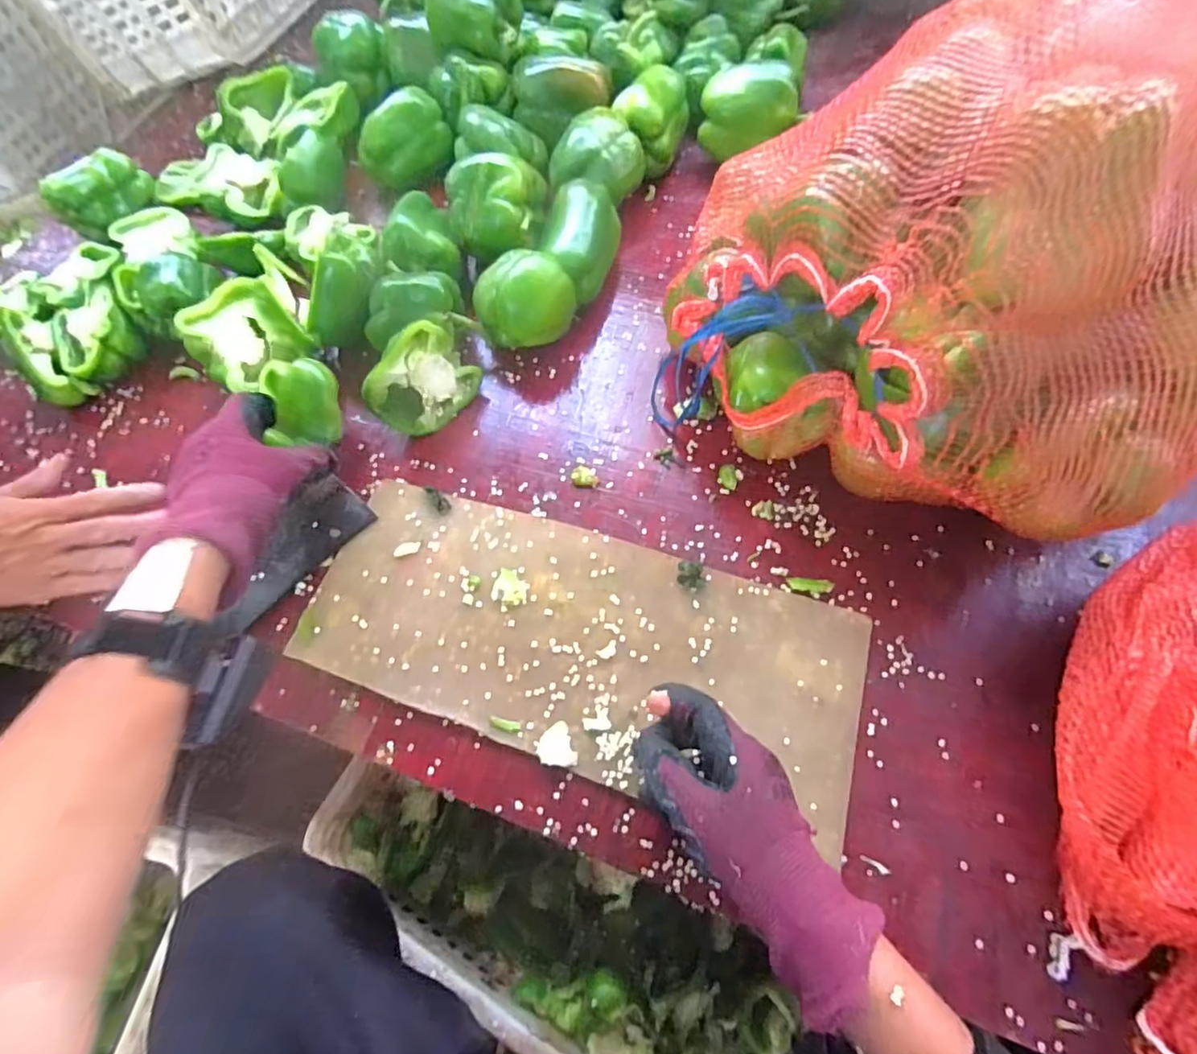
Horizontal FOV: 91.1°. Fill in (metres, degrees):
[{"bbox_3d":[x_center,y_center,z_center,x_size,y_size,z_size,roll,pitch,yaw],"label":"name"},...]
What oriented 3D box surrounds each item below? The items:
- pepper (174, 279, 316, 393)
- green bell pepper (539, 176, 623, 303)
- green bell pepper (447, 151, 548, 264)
[{"bbox_3d":[-0.335,-0.182,0.549,0.079,0.061,0.094,29,69,15],"label":"pepper"},{"bbox_3d":[-0.020,-0.287,0.611,0.065,0.084,0.115,15,66,9],"label":"green bell pepper"},{"bbox_3d":[-0.108,-0.325,0.601,0.093,0.078,0.073,7,65,5],"label":"green bell pepper"}]

